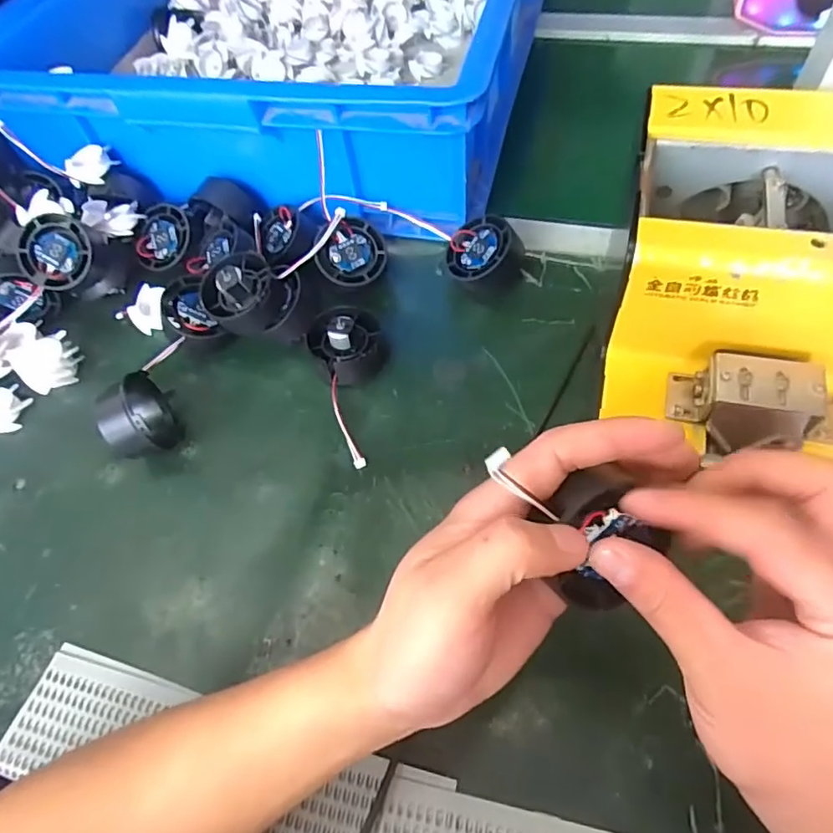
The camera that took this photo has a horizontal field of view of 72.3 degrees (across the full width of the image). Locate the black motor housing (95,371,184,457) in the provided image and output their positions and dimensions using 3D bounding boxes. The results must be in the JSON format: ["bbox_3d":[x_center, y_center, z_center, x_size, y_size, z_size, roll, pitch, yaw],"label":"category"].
[{"bbox_3d":[-0.180,-0.002,0.368,0.033,0.060,0.058,-14,59,-2],"label":"black motor housing"}]

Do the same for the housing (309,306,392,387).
[{"bbox_3d":[-0.048,-0.053,0.399,0.052,0.035,0.054,-13,58,-1],"label":"housing"}]

